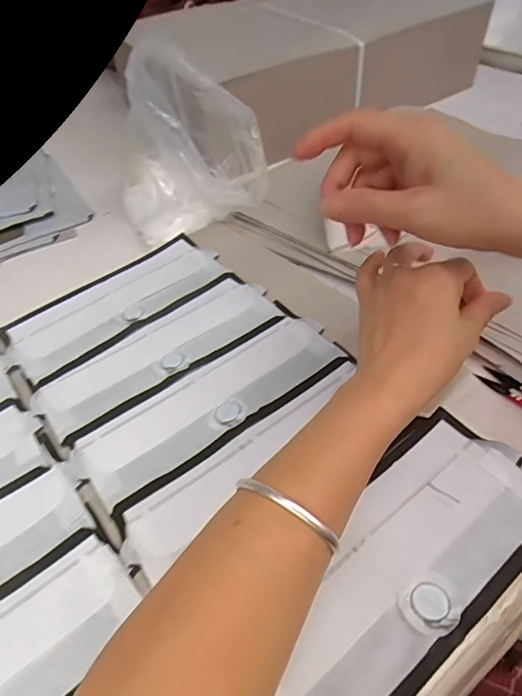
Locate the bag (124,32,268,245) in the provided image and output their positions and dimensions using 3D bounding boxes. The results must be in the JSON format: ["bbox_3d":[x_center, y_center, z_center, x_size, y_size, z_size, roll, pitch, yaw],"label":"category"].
[{"bbox_3d":[-0.093,-0.253,0.588,0.167,0.184,0.136,-15,47,-10],"label":"bag"}]

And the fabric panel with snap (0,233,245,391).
[{"bbox_3d":[-0.148,-0.049,0.520,0.232,0.007,0.114,-31,51,-22],"label":"fabric panel with snap"}]

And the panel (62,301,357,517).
[{"bbox_3d":[-0.040,0.040,0.417,0.235,0.010,0.093,-31,52,-23],"label":"panel"}]

